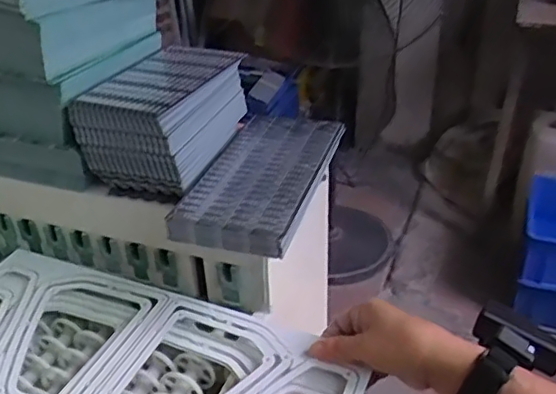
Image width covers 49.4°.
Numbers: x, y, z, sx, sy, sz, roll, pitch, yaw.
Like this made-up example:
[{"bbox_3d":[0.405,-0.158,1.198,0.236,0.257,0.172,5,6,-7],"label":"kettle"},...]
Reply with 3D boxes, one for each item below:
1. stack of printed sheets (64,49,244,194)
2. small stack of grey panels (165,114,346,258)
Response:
[{"bbox_3d":[-0.114,-0.090,0.624,0.111,0.076,0.177,9,33,16],"label":"stack of printed sheets"},{"bbox_3d":[-0.013,-0.023,0.608,0.114,0.023,0.224,8,33,15],"label":"small stack of grey panels"}]

